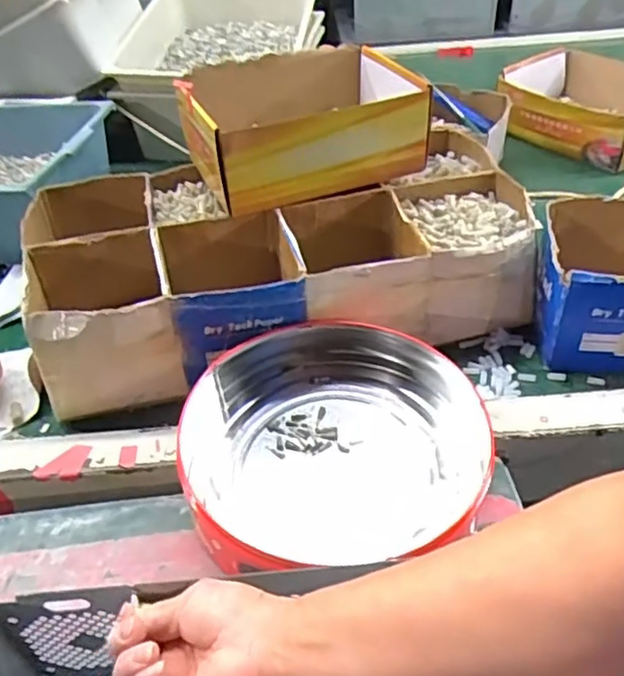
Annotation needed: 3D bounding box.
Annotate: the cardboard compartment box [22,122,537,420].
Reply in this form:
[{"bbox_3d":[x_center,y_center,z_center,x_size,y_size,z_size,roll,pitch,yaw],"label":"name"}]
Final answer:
[{"bbox_3d":[-0.031,-0.093,0.714,0.501,0.117,0.266,-11,41,-8],"label":"cardboard compartment box"}]

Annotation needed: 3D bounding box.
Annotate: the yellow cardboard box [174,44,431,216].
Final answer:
[{"bbox_3d":[-0.009,-0.234,0.733,0.248,0.103,0.182,-15,42,-13],"label":"yellow cardboard box"}]

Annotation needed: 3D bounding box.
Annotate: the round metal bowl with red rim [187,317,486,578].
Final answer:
[{"bbox_3d":[0.013,0.066,0.574,0.249,0.067,0.226,-11,41,-8],"label":"round metal bowl with red rim"}]

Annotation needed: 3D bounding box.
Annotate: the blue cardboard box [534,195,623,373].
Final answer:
[{"bbox_3d":[0.300,-0.050,0.652,0.144,0.114,0.136,5,41,10],"label":"blue cardboard box"}]

